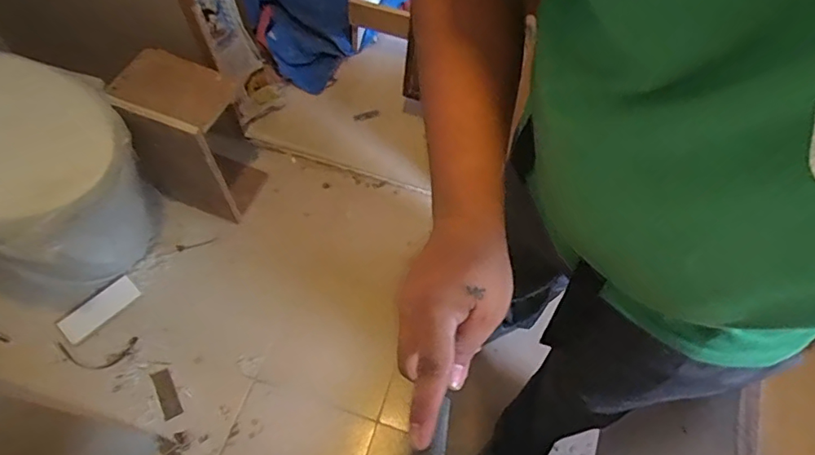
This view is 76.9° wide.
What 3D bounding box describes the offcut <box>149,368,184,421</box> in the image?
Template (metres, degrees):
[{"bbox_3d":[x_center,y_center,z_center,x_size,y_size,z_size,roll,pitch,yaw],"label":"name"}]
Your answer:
[{"bbox_3d":[-0.555,0.381,1.180,0.038,0.012,0.118,-28,67,-16],"label":"offcut"}]

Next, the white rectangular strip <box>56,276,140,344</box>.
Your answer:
[{"bbox_3d":[-0.741,0.193,1.237,0.074,0.009,0.176,37,58,15],"label":"white rectangular strip"}]

